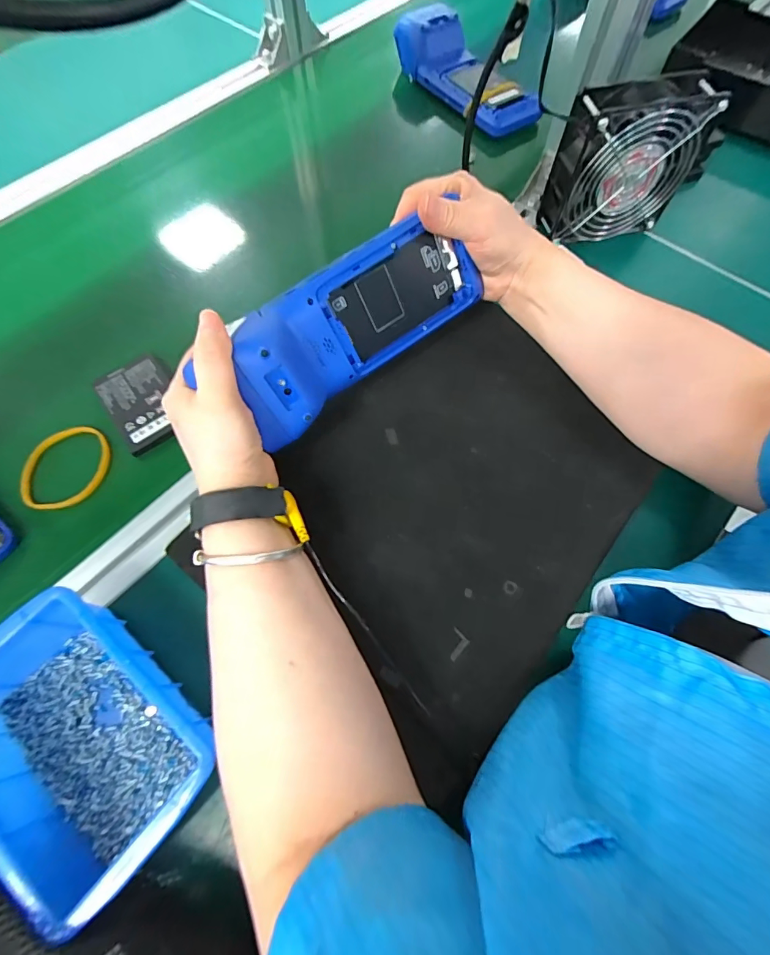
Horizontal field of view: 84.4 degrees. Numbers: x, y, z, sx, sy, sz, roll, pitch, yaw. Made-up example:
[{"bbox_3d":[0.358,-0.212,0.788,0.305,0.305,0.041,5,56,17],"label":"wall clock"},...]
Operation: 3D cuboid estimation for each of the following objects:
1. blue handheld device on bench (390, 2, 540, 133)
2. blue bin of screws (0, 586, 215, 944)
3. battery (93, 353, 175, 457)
[{"bbox_3d":[0.102,-0.514,0.539,0.080,0.054,0.218,-31,71,-12],"label":"blue handheld device on bench"},{"bbox_3d":[-0.175,0.150,0.248,0.146,0.055,0.096,39,72,14],"label":"blue bin of screws"},{"bbox_3d":[-0.209,-0.065,0.369,0.058,0.007,0.092,-34,72,-13],"label":"battery"}]

